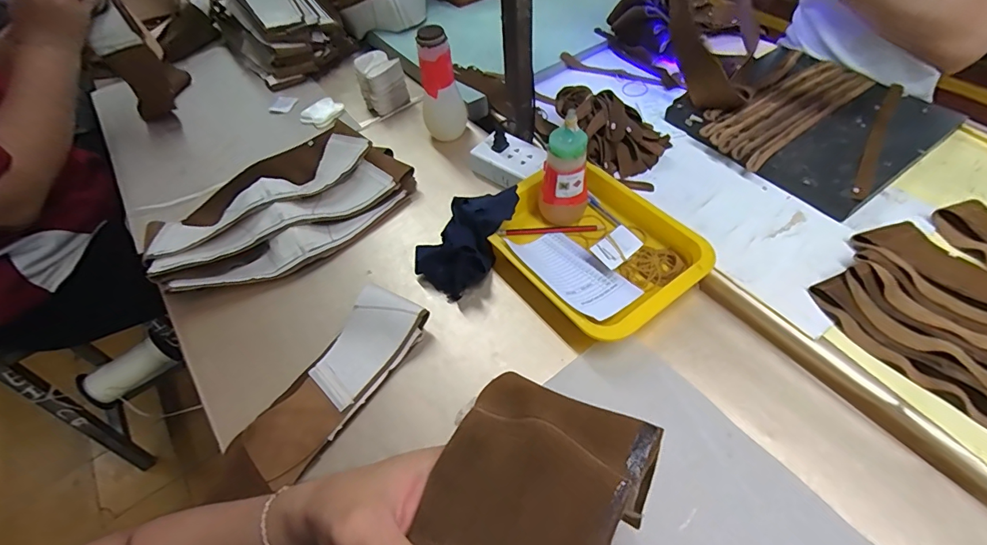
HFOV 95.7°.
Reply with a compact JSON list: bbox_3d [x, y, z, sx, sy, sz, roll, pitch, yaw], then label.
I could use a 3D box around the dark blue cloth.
[{"bbox_3d":[-0.036,-0.053,0.584,0.098,0.054,0.171,15,56,16],"label":"dark blue cloth"}]

